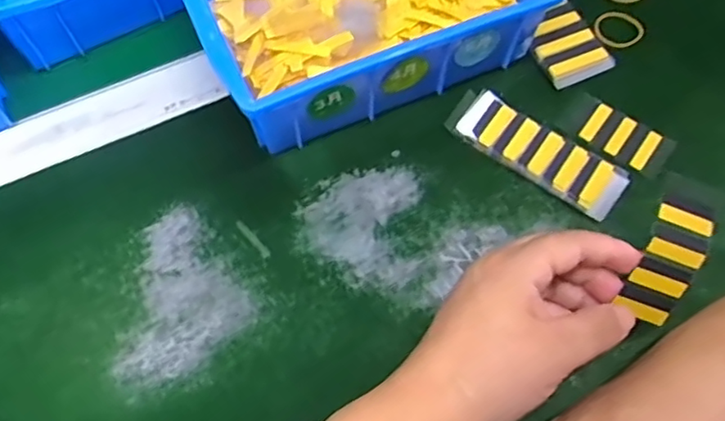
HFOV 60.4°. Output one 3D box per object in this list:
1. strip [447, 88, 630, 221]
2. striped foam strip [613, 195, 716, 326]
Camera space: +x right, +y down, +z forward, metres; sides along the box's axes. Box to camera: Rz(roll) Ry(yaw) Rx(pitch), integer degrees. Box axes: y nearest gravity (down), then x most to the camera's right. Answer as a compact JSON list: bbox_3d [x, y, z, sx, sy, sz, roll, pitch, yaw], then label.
[{"bbox_3d":[0.103,-0.036,0.370,0.106,0.013,0.035,35,69,15],"label":"strip"},{"bbox_3d":[0.147,0.026,0.298,0.030,0.006,0.061,13,104,-9],"label":"striped foam strip"}]

